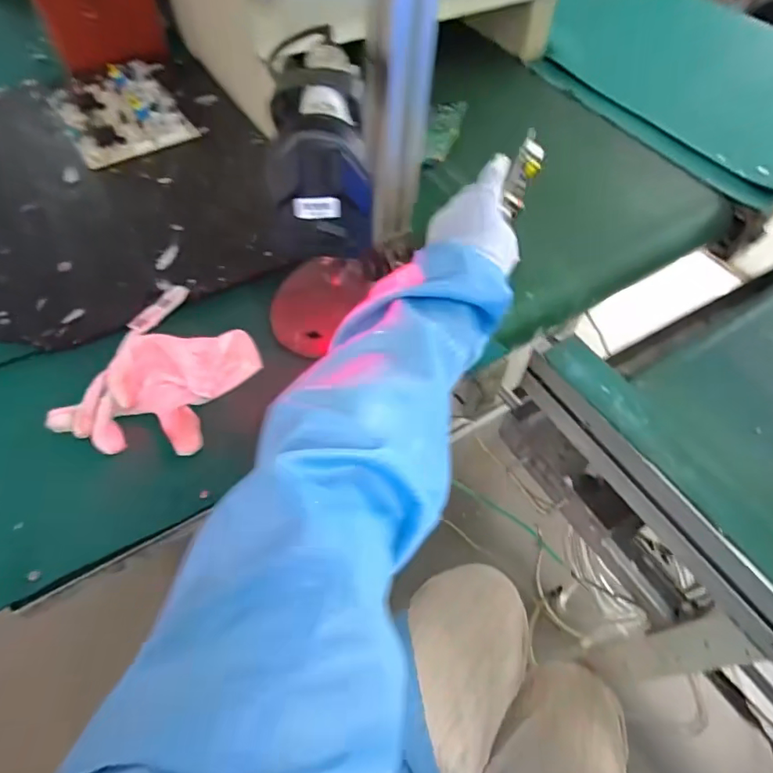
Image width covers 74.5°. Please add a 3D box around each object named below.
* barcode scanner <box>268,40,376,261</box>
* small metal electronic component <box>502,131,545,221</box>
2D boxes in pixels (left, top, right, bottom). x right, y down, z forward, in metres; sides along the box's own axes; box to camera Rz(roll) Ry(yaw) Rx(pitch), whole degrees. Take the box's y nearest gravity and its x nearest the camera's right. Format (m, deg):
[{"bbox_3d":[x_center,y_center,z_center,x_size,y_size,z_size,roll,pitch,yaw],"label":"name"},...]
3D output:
[{"bbox_3d":[-0.045,-0.171,0.351,0.064,0.061,0.178,-3,57,-3],"label":"barcode scanner"},{"bbox_3d":[0.141,-0.218,0.512,0.025,0.023,0.116,16,63,11],"label":"small metal electronic component"}]

